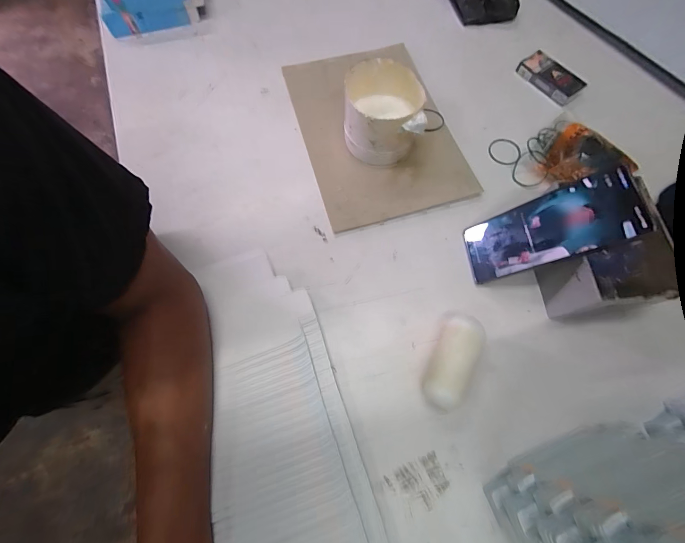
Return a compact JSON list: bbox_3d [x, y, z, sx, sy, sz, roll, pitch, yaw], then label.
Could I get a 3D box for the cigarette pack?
[{"bbox_3d":[0.329,-0.305,0.490,0.049,0.016,0.097,-34,73,-12],"label":"cigarette pack"}]

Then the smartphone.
[{"bbox_3d":[0.213,-0.042,0.335,0.005,0.163,0.072,10,66,-40],"label":"smartphone"}]

